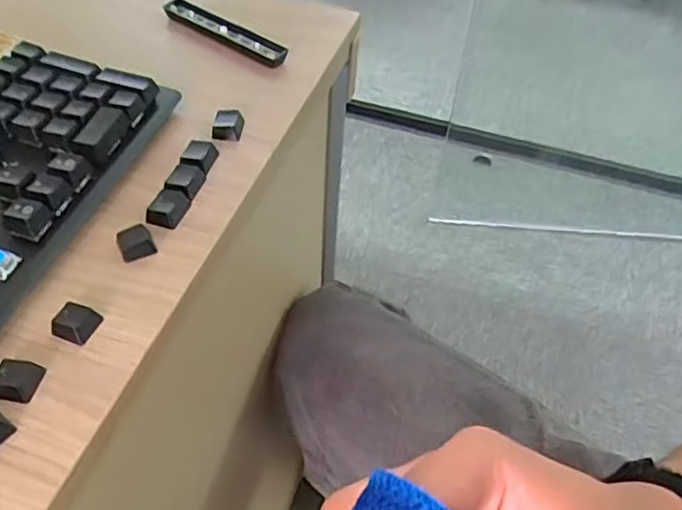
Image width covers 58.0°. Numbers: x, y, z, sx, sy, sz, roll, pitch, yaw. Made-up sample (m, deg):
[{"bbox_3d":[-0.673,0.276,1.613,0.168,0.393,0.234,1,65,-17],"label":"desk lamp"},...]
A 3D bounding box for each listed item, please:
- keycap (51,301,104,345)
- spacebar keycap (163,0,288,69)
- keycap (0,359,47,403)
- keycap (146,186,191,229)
[{"bbox_3d":[-0.126,0.031,0.292,0.018,0.009,0.018,19,49,12],"label":"keycap"},{"bbox_3d":[-0.090,-0.173,0.473,0.115,0.014,0.022,32,52,22],"label":"spacebar keycap"},{"bbox_3d":[-0.142,0.054,0.271,0.018,0.008,0.019,6,47,0],"label":"keycap"},{"bbox_3d":[-0.097,-0.026,0.345,0.018,0.011,0.022,18,49,11],"label":"keycap"}]

